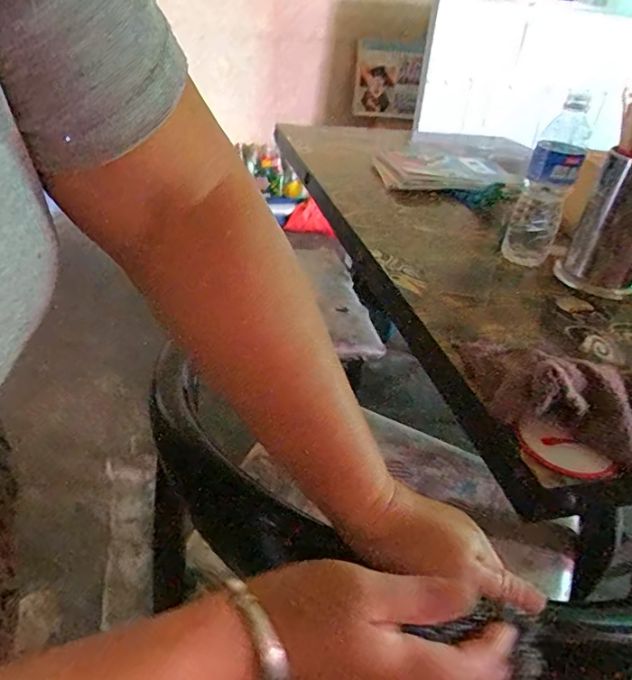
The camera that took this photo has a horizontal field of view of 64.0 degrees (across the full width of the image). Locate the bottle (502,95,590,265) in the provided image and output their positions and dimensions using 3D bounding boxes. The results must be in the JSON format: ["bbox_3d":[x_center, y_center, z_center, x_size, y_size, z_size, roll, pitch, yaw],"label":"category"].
[{"bbox_3d":[0.328,-0.215,0.715,0.073,0.229,0.079,19,36,17],"label":"bottle"}]

